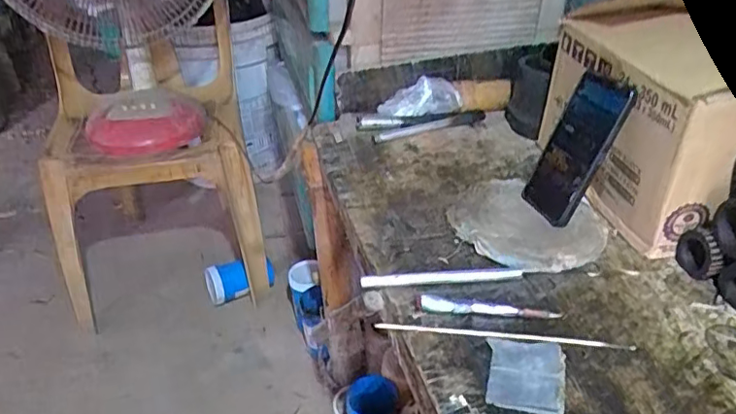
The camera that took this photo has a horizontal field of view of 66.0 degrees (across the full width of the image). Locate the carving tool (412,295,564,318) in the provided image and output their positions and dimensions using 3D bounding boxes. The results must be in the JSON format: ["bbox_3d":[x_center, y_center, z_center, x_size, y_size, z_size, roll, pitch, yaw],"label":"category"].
[{"bbox_3d":[0.113,0.094,0.539,0.131,0.013,0.016,0,34,2],"label":"carving tool"}]

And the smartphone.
[{"bbox_3d":[0.230,-0.065,0.635,0.013,0.164,0.079,13,24,-28],"label":"smartphone"}]

